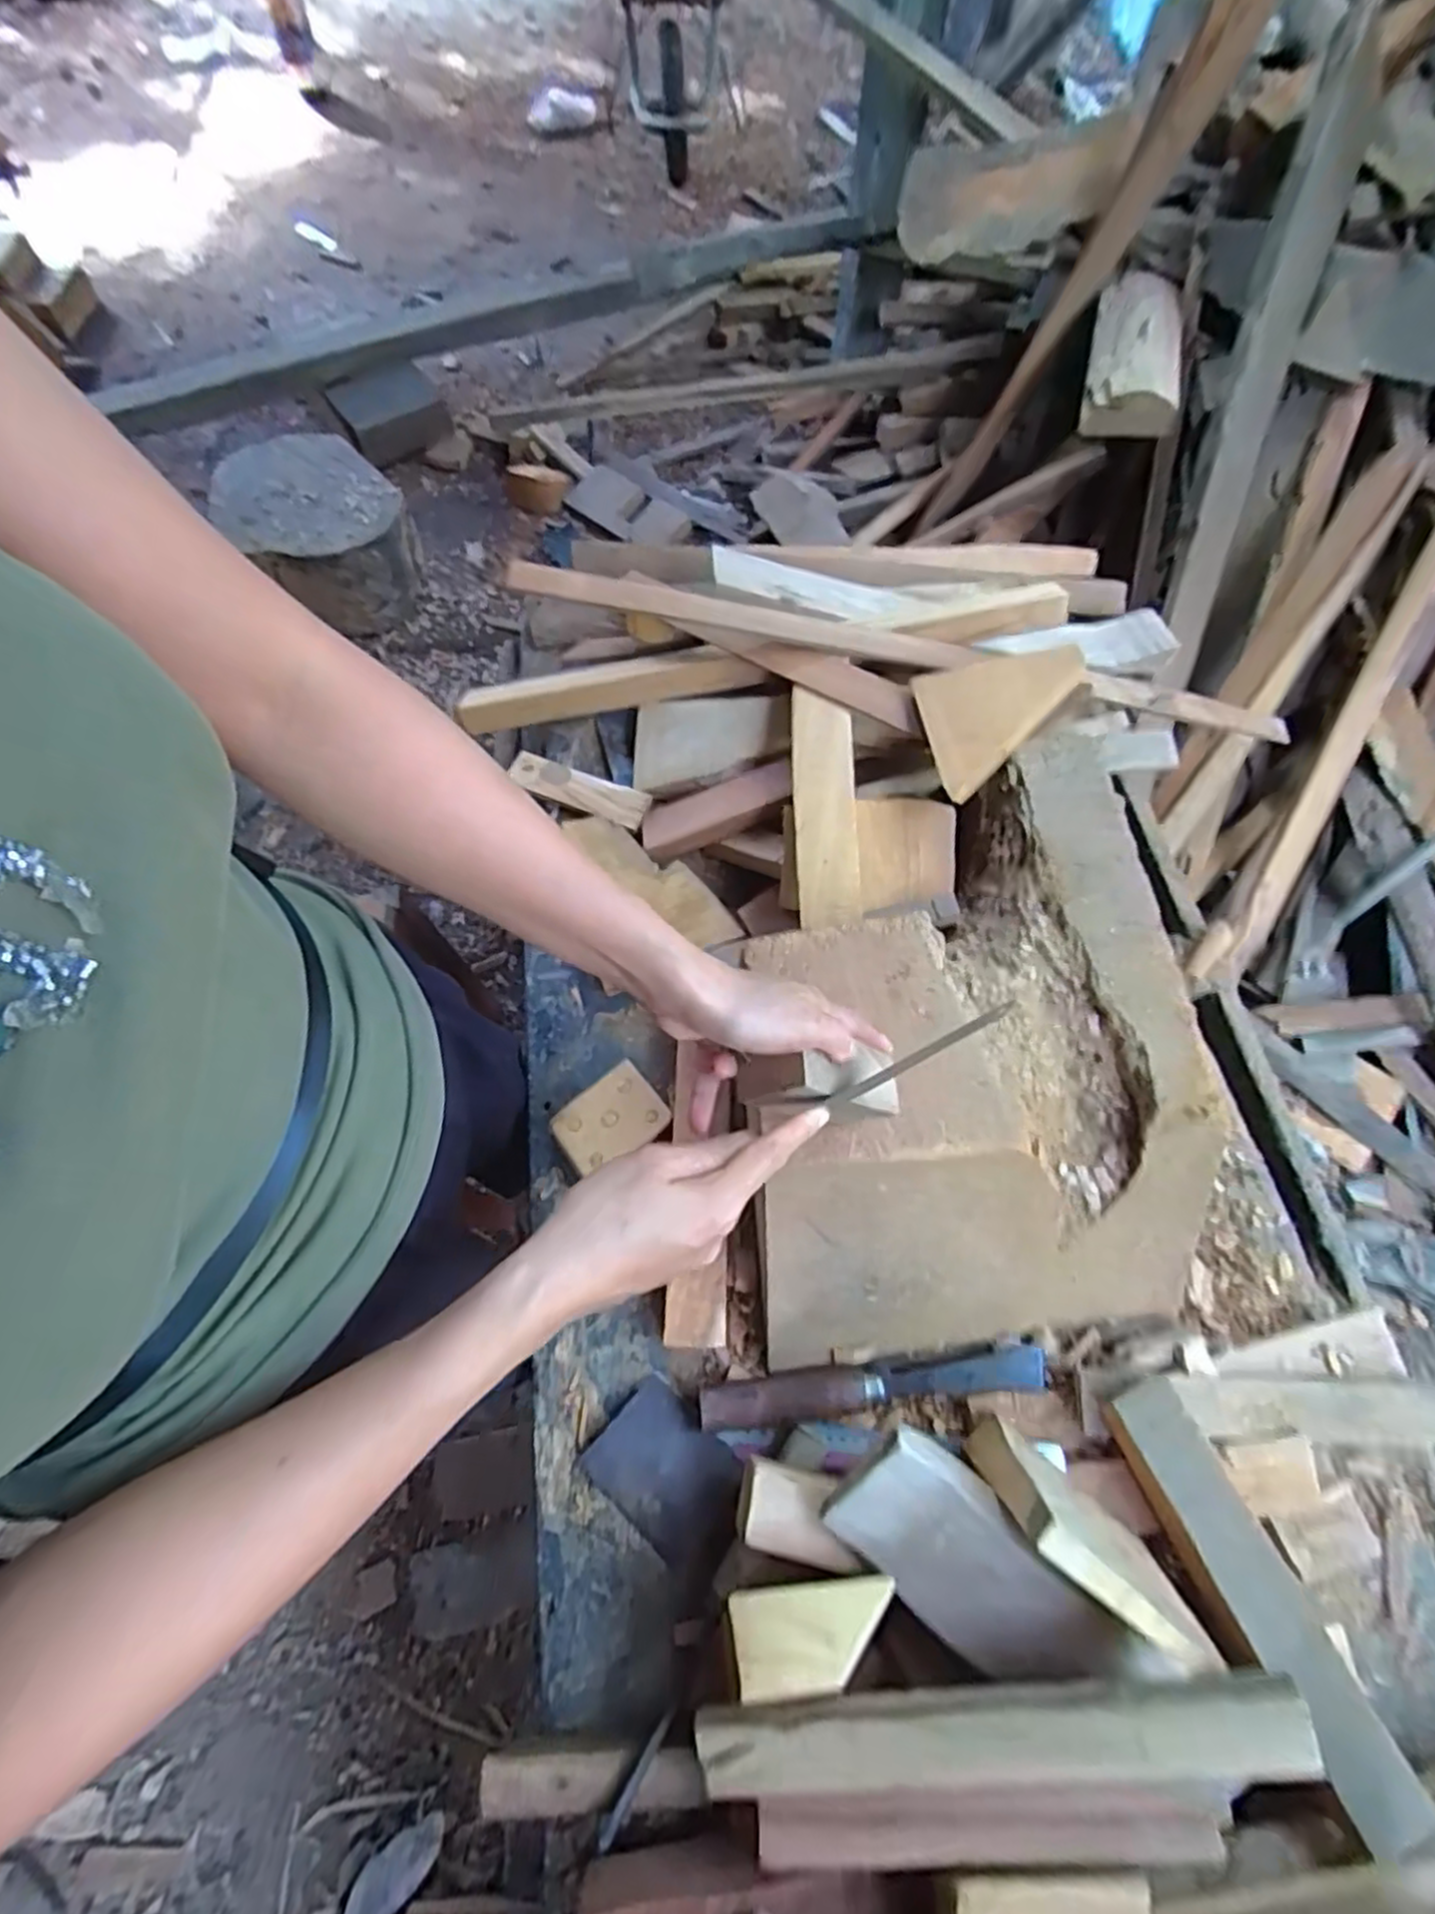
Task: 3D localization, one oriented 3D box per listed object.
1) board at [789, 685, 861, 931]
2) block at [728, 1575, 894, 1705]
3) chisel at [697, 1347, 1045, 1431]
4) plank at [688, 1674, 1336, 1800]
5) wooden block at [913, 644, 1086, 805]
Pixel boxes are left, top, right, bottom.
[{"bbox_3d":[0.093,-0.131,0.647,0.053,0.015,0.237,-1,67,1],"label":"board"},{"bbox_3d":[0.058,0.399,0.436,0.095,0.014,0.047,-6,39,-2],"label":"block"},{"bbox_3d":[0.116,0.320,0.553,0.255,0.028,0.031,-6,67,-1],"label":"chisel"},{"bbox_3d":[0.140,0.417,0.395,0.311,0.017,0.042,-14,67,11],"label":"plank"},{"bbox_3d":[0.243,-0.211,0.630,0.131,0.013,0.120,-19,66,18],"label":"wooden block"}]

